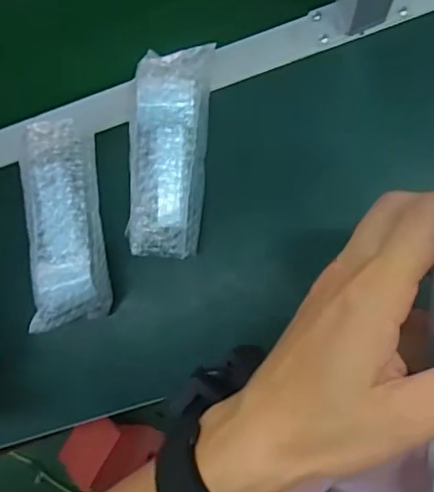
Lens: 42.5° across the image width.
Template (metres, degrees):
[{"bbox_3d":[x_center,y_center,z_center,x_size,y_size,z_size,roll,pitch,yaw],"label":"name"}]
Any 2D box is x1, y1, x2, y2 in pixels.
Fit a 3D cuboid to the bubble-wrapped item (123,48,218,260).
[{"bbox_3d":[-0.049,-0.090,0.561,0.073,0.053,0.199,7,90,8],"label":"bubble-wrapped item"}]

